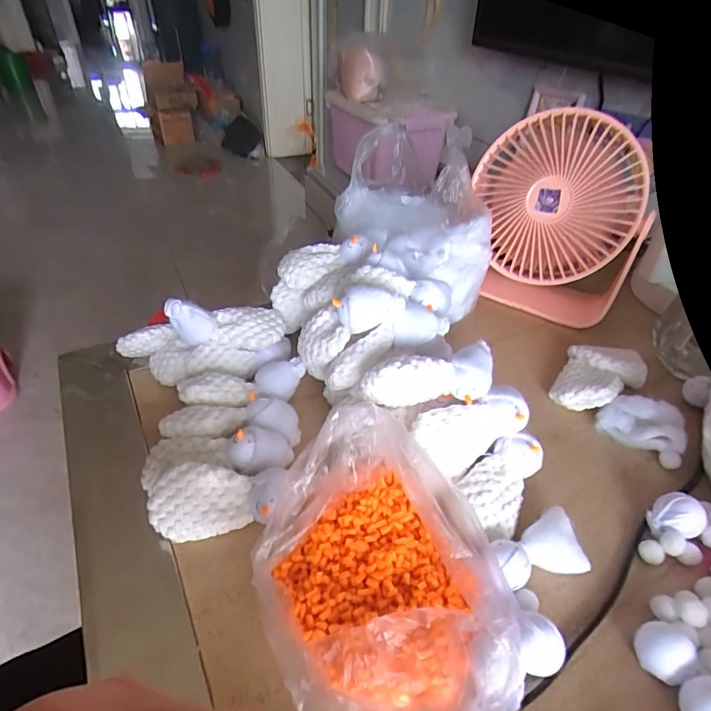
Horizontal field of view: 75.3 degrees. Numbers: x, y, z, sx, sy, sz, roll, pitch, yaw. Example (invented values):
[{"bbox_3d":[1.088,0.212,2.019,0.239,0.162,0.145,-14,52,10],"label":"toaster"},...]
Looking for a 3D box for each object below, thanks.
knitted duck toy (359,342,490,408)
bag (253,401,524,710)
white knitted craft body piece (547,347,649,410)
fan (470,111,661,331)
[{"bbox_3d":[0.049,0.015,0.287,0.085,0.034,0.028,-11,42,-15],"label":"knitted duck toy"},{"bbox_3d":[0.017,0.111,0.234,0.116,0.060,0.153,-28,48,-30],"label":"bag"},{"bbox_3d":[0.201,0.018,0.378,0.060,0.022,0.085,24,45,24],"label":"white knitted craft body piece"},{"bbox_3d":[0.181,-0.117,0.426,0.155,0.169,0.066,19,43,20],"label":"fan"}]

